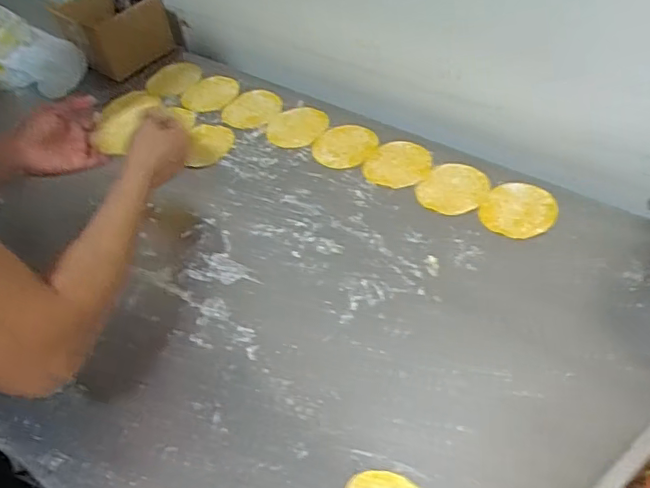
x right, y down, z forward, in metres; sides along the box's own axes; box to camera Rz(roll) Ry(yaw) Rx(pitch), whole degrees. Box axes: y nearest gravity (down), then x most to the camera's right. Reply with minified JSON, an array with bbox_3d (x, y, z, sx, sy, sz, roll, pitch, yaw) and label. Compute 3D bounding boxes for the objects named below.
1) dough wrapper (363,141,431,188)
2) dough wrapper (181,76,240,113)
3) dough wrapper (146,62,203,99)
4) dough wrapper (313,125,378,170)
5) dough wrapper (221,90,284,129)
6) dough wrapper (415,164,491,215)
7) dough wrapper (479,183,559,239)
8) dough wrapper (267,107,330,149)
[{"bbox_3d":[0.100,-0.107,0.768,0.080,0.004,0.090,32,61,27],"label":"dough wrapper"},{"bbox_3d":[-0.184,-0.239,0.915,0.087,0.009,0.084,-3,51,4],"label":"dough wrapper"},{"bbox_3d":[-0.248,-0.269,0.942,0.073,0.006,0.086,30,66,20],"label":"dough wrapper"},{"bbox_3d":[0.028,-0.138,0.805,0.091,0.004,0.083,-3,51,4],"label":"dough wrapper"},{"bbox_3d":[-0.111,-0.207,0.877,0.083,0.006,0.084,-3,51,4],"label":"dough wrapper"},{"bbox_3d":[0.164,-0.071,0.730,0.078,0.004,0.088,29,59,25],"label":"dough wrapper"},{"bbox_3d":[0.235,-0.042,0.696,0.082,0.004,0.091,20,55,23],"label":"dough wrapper"},{"bbox_3d":[-0.039,-0.172,0.841,0.090,0.008,0.090,-3,51,4],"label":"dough wrapper"}]

